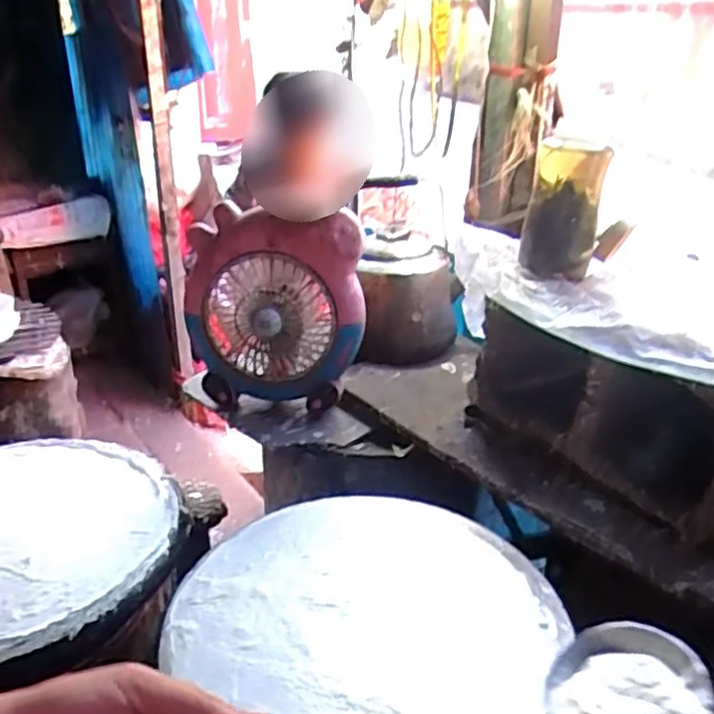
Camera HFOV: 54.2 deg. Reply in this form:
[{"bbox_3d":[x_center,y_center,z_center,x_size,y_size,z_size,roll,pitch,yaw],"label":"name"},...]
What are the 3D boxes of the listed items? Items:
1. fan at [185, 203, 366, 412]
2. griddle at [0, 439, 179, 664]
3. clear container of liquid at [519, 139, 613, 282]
[{"bbox_3d":[-0.117,-0.059,0.987,0.243,0.286,0.084,-2,27,-5],"label":"fan"},{"bbox_3d":[-0.392,0.196,0.775,0.351,0.033,0.363,4,27,7],"label":"griddle"},{"bbox_3d":[0.262,-0.186,0.888,0.086,0.159,0.072,6,27,11],"label":"clear container of liquid"}]

